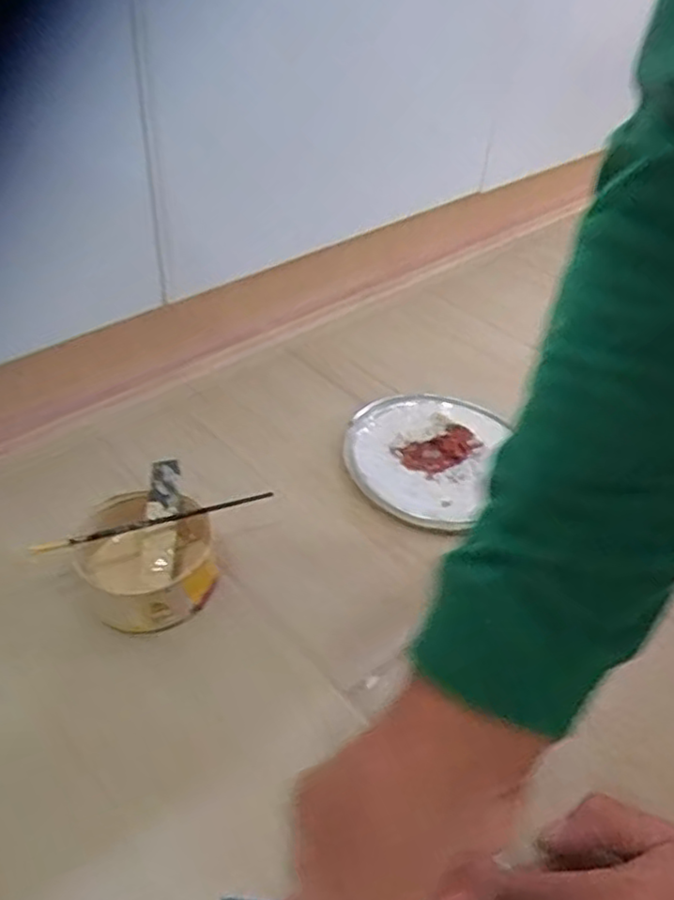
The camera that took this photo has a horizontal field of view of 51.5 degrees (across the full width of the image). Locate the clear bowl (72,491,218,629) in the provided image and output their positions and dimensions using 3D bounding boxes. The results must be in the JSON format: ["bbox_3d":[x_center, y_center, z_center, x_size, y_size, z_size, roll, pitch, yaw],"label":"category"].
[{"bbox_3d":[-0.121,0.072,0.443,0.084,0.044,0.078,3,42,-3],"label":"clear bowl"}]

